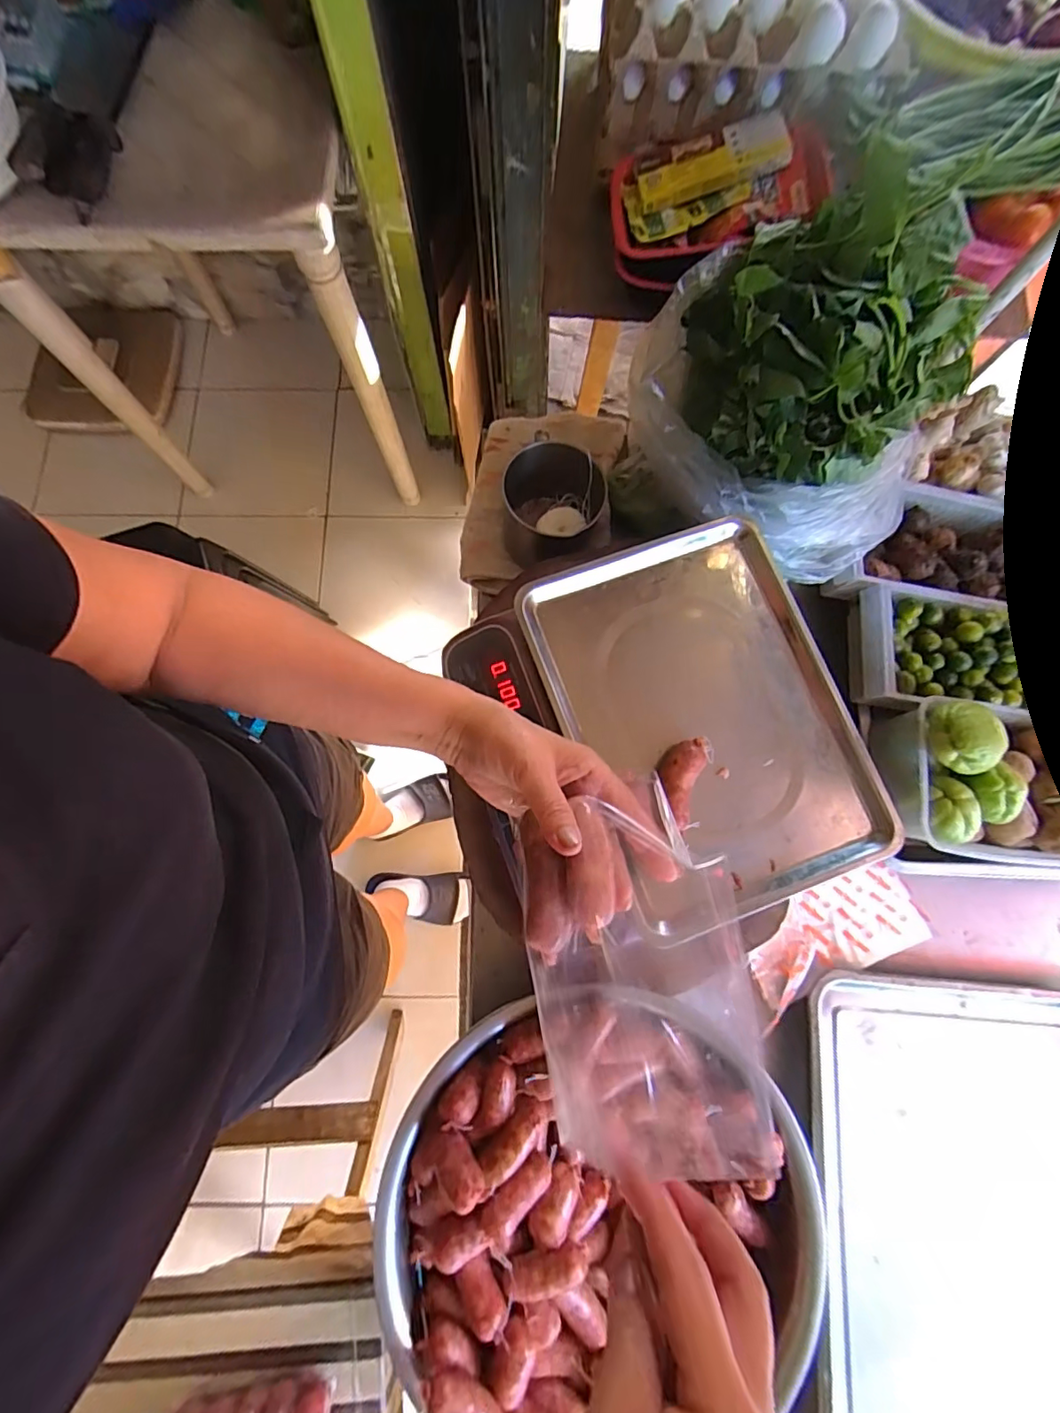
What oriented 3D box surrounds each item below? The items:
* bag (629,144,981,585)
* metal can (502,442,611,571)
[{"bbox_3d":[0.249,-0.296,0.507,0.300,0.188,0.244,21,79,5],"label":"bag"},{"bbox_3d":[0.035,-0.242,0.662,0.133,0.092,0.112,-8,78,-1],"label":"metal can"}]

